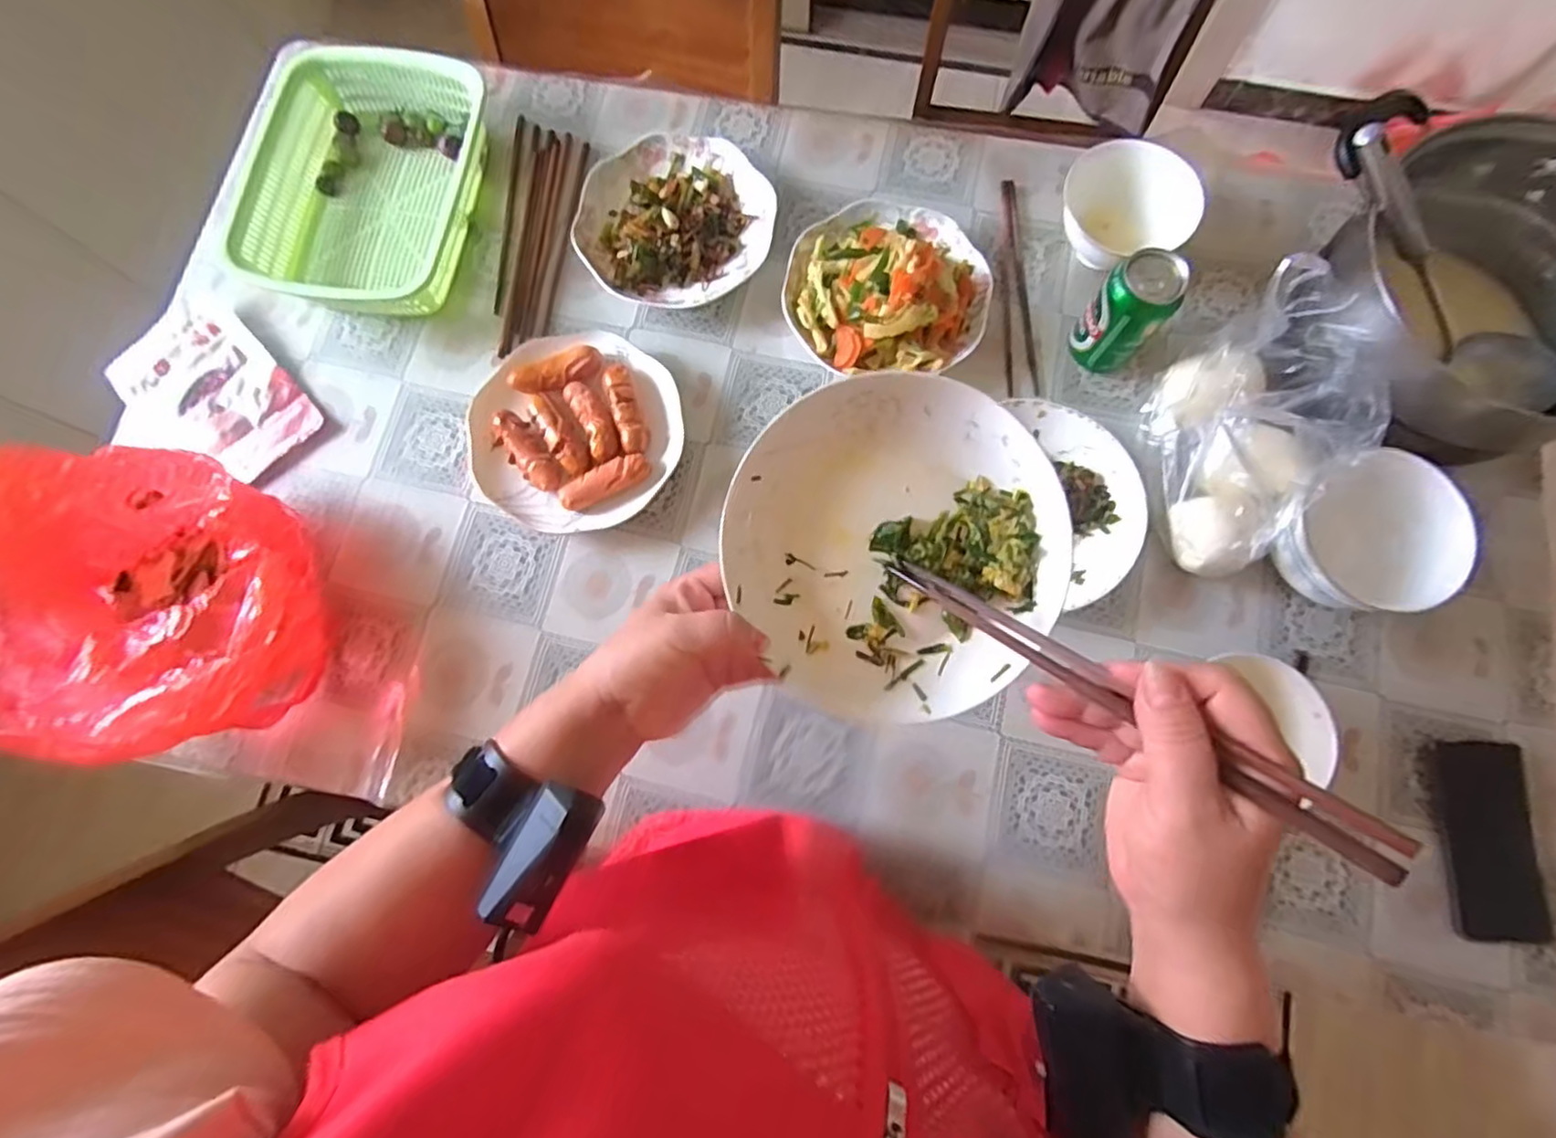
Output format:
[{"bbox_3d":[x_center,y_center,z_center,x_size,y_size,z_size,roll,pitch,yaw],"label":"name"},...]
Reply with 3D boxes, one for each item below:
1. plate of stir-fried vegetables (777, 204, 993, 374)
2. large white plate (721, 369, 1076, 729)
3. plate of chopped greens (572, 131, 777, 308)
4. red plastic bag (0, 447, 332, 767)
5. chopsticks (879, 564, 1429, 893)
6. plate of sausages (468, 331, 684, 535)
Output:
[{"bbox_3d":[0.109,-0.284,0.658,0.195,0.076,0.188,-3,77,0],"label":"plate of stir-fried vegetables"},{"bbox_3d":[0.072,-0.015,0.397,0.191,0.027,0.197,0,92,2],"label":"large white plate"},{"bbox_3d":[-0.106,-0.364,0.696,0.195,0.045,0.196,0,77,1],"label":"plate of chopped greens"},{"bbox_3d":[-0.546,0.025,0.559,0.294,0.137,0.244,12,77,3],"label":"red plastic bag"},{"bbox_3d":[0.151,0.054,0.317,0.019,0.013,0.240,-47,50,-9],"label":"chopsticks"},{"bbox_3d":[-0.195,-0.134,0.643,0.194,0.043,0.196,0,77,1],"label":"plate of sausages"}]

